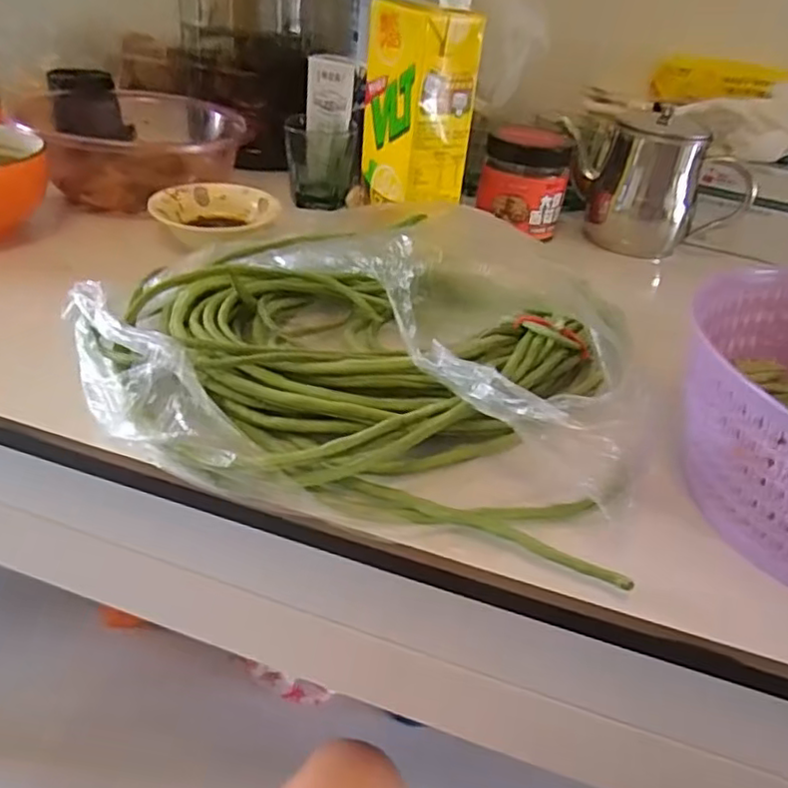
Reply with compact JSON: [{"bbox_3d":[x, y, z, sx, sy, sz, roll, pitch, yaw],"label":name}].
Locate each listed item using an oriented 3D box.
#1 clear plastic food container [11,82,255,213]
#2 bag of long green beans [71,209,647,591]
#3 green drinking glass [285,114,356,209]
[{"bbox_3d":[-0.265,-0.255,0.674,0.178,0.078,0.191,-16,41,-28],"label":"clear plastic food container"},{"bbox_3d":[-0.020,-0.043,0.403,0.289,0.085,0.251,13,36,9],"label":"bag of long green beans"},{"bbox_3d":[-0.078,-0.251,0.700,0.067,0.081,0.086,1,36,-8],"label":"green drinking glass"}]

